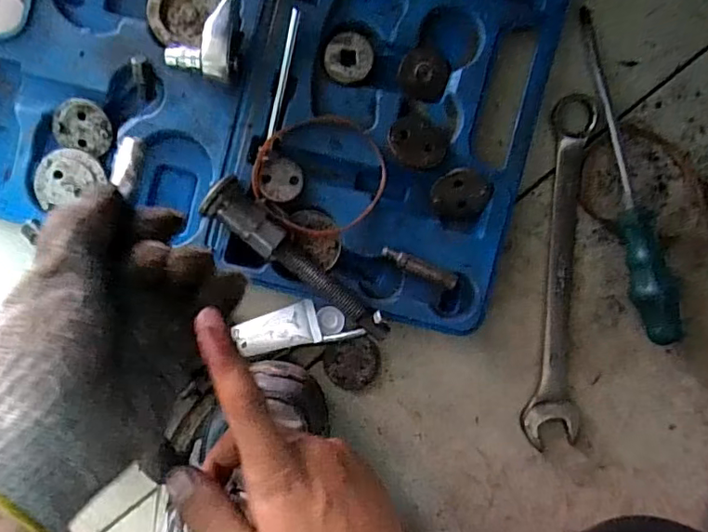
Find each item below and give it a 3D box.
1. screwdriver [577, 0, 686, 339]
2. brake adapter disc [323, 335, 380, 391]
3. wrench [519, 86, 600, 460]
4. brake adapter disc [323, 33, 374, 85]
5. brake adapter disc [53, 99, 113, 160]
[{"bbox_3d":[0.198,-0.064,0.393,0.027,0.036,0.239,-10,92,-1],"label":"screwdriver"},{"bbox_3d":[-0.001,0.073,0.413,0.040,0.004,0.037,0,92,-1],"label":"brake adapter disc"},{"bbox_3d":[0.156,0.005,0.411,0.039,0.009,0.253,4,92,-1],"label":"wrench"},{"bbox_3d":[-0.004,-0.145,0.385,0.033,0.004,0.034,0,92,-1],"label":"brake adapter disc"},{"bbox_3d":[-0.190,-0.098,0.389,0.040,0.008,0.034,17,92,-2],"label":"brake adapter disc"}]

